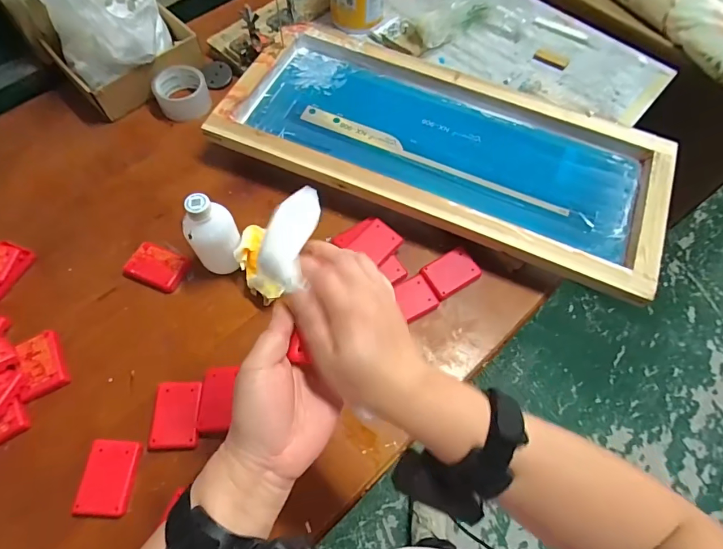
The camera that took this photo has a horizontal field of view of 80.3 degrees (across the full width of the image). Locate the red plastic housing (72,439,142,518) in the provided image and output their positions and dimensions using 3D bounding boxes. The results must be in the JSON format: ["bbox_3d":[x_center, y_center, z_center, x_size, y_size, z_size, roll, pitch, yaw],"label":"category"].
[{"bbox_3d":[-0.297,0.238,0.504,0.056,0.015,0.080,2,65,0],"label":"red plastic housing"}]

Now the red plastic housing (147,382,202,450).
[{"bbox_3d":[-0.233,0.177,0.540,0.056,0.013,0.081,-4,65,-3],"label":"red plastic housing"}]

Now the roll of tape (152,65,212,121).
[{"bbox_3d":[-0.317,-0.322,0.758,0.088,0.042,0.085,1,65,-1],"label":"roll of tape"}]

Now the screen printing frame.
[{"bbox_3d":[0.131,-0.214,0.699,0.676,0.054,0.310,23,67,9],"label":"screen printing frame"}]

